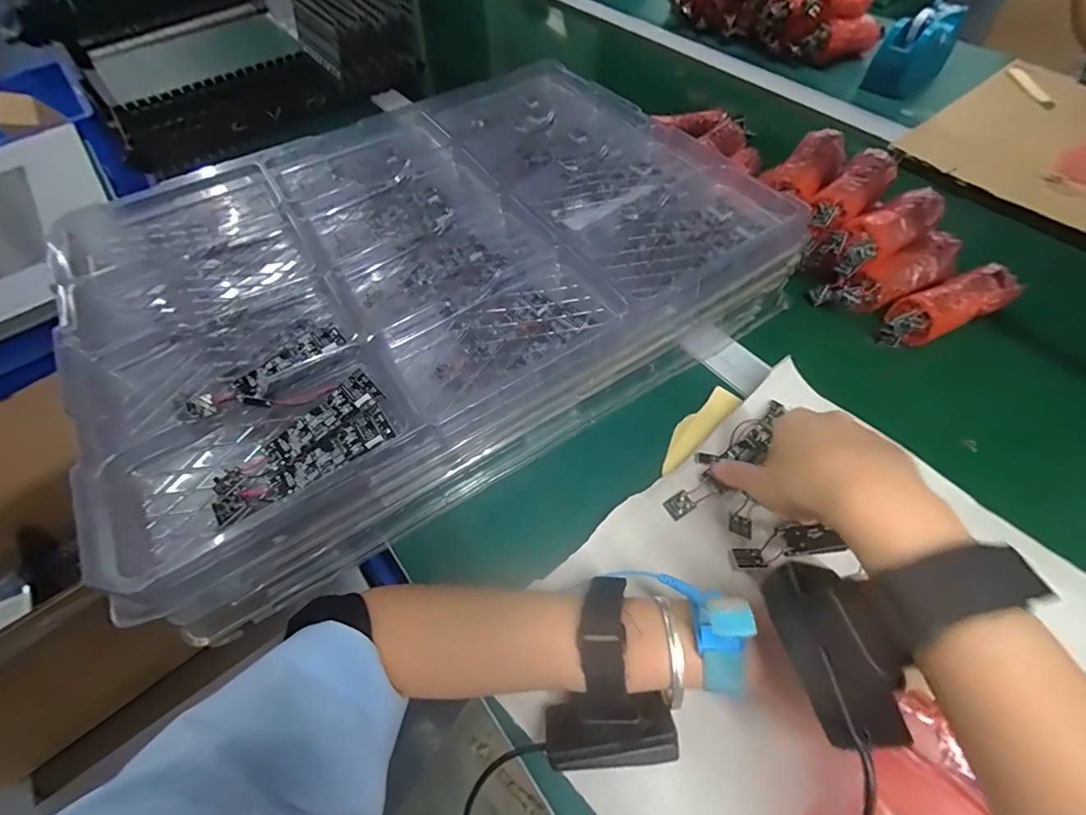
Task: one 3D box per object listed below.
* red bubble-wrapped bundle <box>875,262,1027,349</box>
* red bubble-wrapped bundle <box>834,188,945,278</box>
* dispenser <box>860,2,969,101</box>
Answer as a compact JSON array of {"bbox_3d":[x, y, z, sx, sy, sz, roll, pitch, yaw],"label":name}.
[{"bbox_3d":[0.363,-0.093,0.422,0.118,0.034,0.043,-27,59,3],"label":"red bubble-wrapped bundle"},{"bbox_3d":[0.314,-0.162,0.433,0.112,0.035,0.041,-30,61,-15],"label":"red bubble-wrapped bundle"},{"bbox_3d":[0.523,-0.500,0.663,0.137,0.089,0.062,-38,63,-19],"label":"dispenser"}]

